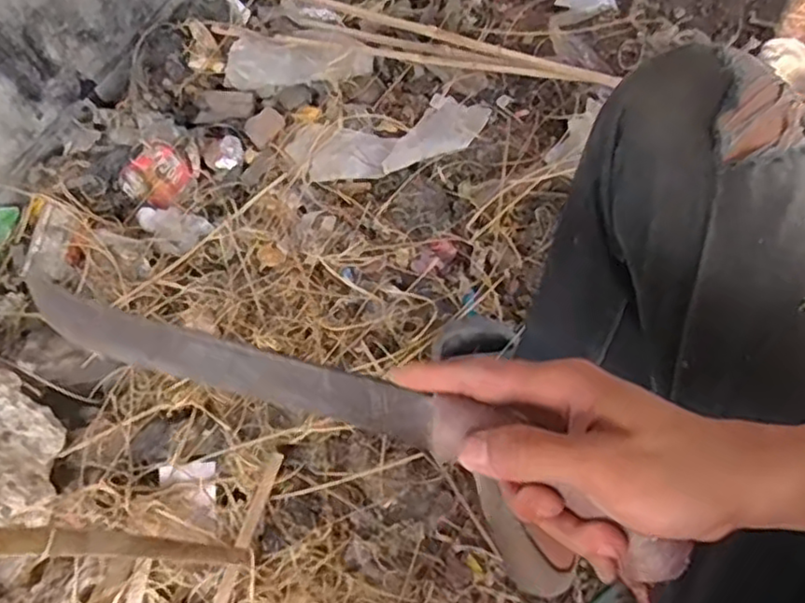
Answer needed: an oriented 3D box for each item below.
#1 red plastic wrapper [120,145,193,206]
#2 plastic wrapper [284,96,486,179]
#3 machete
[{"bbox_3d":[-0.376,-0.190,1.043,0.074,0.042,0.099,37,72,16],"label":"red plastic wrapper"},{"bbox_3d":[-0.019,-0.246,1.038,0.306,0.034,0.130,-16,63,-2],"label":"plastic wrapper"},{"bbox_3d":[-0.053,0.051,0.372,0.400,0.025,0.047,16,67,21],"label":"machete"}]

